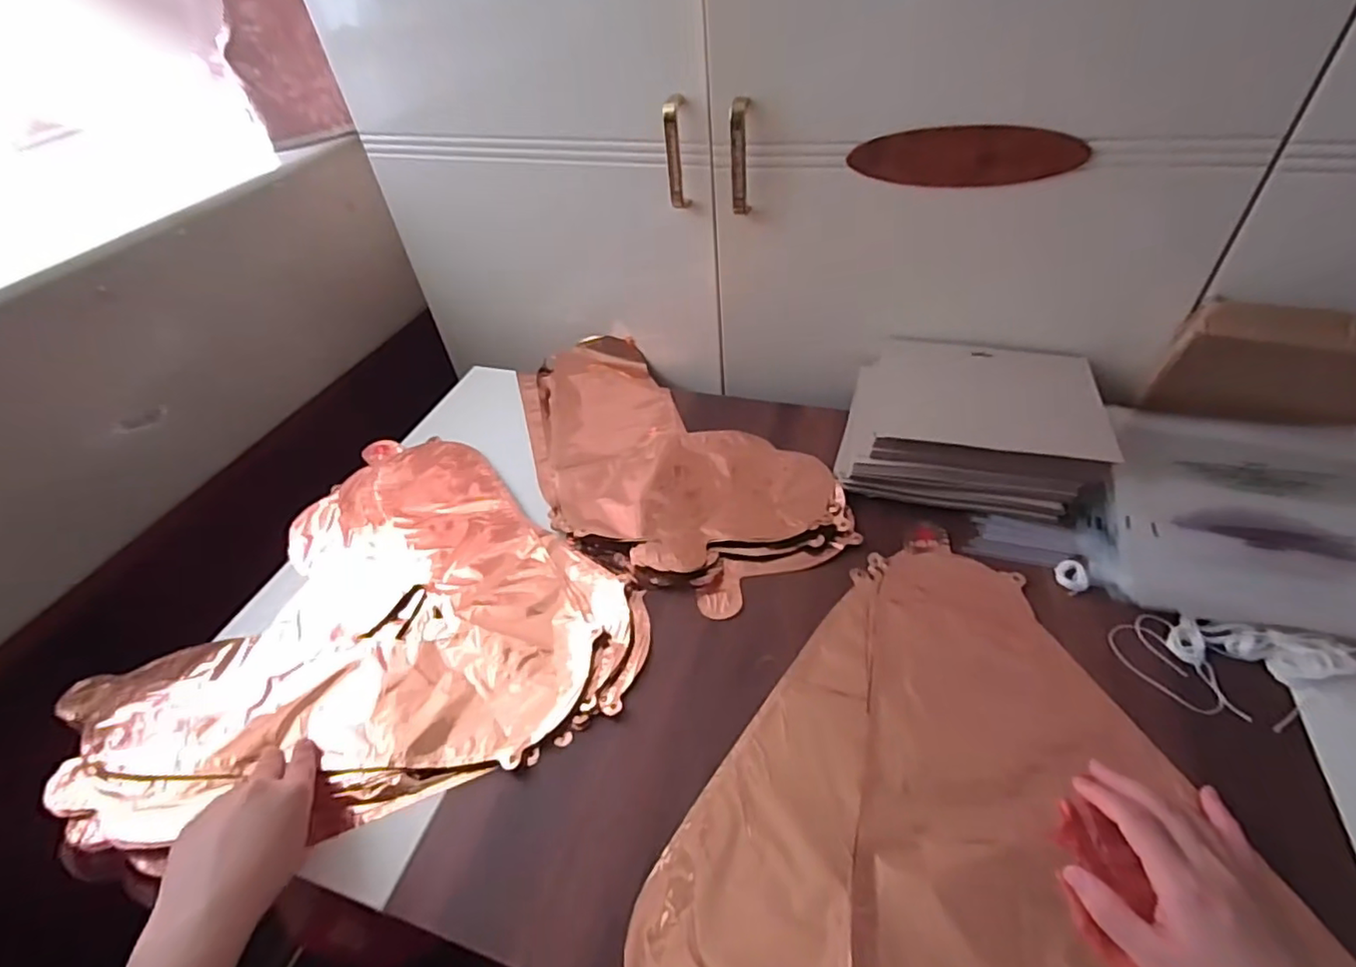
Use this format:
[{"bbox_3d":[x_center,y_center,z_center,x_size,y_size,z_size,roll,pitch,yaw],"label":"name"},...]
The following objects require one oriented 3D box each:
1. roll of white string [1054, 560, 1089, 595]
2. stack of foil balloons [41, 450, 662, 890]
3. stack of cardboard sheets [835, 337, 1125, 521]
[{"bbox_3d":[0.329,0.077,0.511,0.027,0.007,0.026,-3,45,3],"label":"roll of white string"},{"bbox_3d":[-0.288,0.140,0.539,0.407,0.021,0.414,-37,53,-27],"label":"stack of foil balloons"},{"bbox_3d":[0.287,-0.059,0.614,0.225,0.065,0.183,7,47,13],"label":"stack of cardboard sheets"}]

